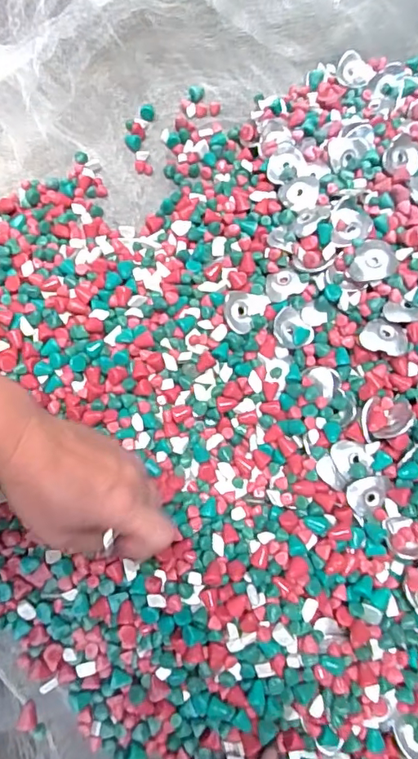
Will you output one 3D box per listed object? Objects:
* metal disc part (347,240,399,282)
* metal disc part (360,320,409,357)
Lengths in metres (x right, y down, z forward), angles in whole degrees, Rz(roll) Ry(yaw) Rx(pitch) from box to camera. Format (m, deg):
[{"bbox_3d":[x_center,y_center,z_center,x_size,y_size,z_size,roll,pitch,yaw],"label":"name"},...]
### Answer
[{"bbox_3d":[0.134,-0.096,0.408,0.043,0.009,0.037,-16,68,-1],"label":"metal disc part"},{"bbox_3d":[0.139,-0.032,0.400,0.036,0.007,0.027,22,74,19],"label":"metal disc part"}]

